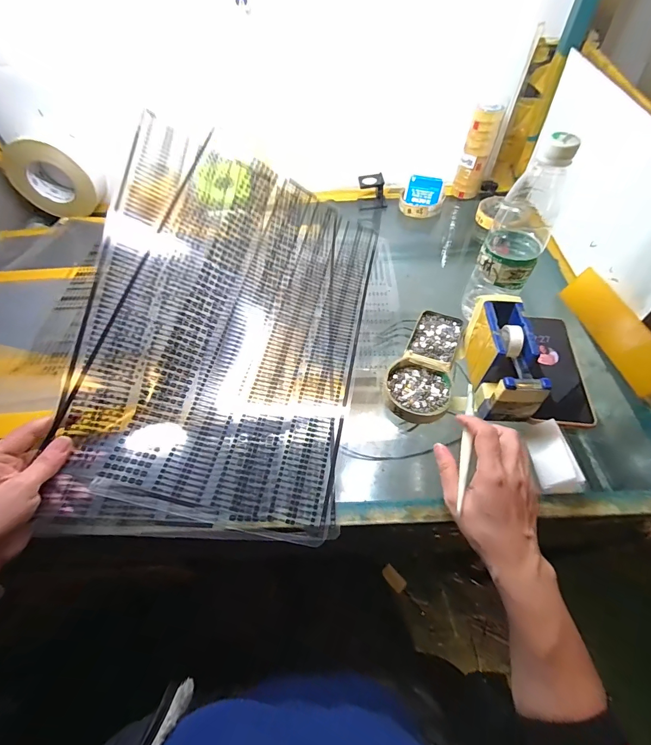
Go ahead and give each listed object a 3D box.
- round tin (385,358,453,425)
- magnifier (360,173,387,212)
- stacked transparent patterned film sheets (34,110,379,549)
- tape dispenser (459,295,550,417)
[{"bbox_3d":[0.110,0.024,0.423,0.076,0.022,0.076,-2,54,2],"label":"round tin"},{"bbox_3d":[0.090,-0.342,0.663,0.053,0.048,0.031,5,54,7],"label":"magnifier"},{"bbox_3d":[-0.105,-0.081,0.417,0.321,0.123,0.512,14,60,-5],"label":"stacked transparent patterned film sheets"},{"bbox_3d":[0.198,-0.015,0.404,0.053,0.077,0.135,0,54,3],"label":"tape dispenser"}]

